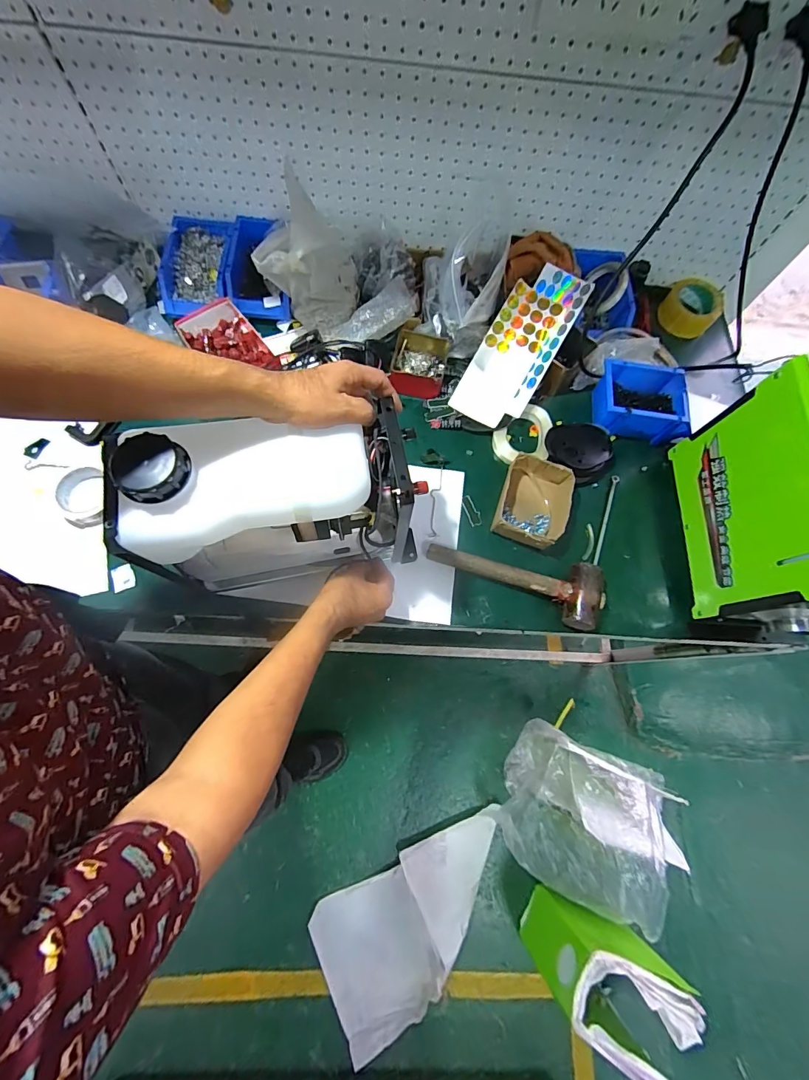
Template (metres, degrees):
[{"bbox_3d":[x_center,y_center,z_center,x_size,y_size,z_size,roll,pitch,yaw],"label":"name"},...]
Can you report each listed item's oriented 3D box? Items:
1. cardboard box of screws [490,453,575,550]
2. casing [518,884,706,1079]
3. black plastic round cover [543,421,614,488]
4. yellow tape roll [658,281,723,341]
[{"bbox_3d":[0.217,-0.061,0.695,0.115,0.049,0.145,19,72,3],"label":"cardboard box of screws"},{"bbox_3d":[0.465,1.019,0.979,0.265,0.338,0.217,33,73,7],"label":"casing"},{"bbox_3d":[0.310,-0.156,0.735,0.109,0.034,0.107,1,72,-3],"label":"black plastic round cover"},{"bbox_3d":[0.598,-0.486,0.871,0.103,0.065,0.101,1,72,-3],"label":"yellow tape roll"}]

